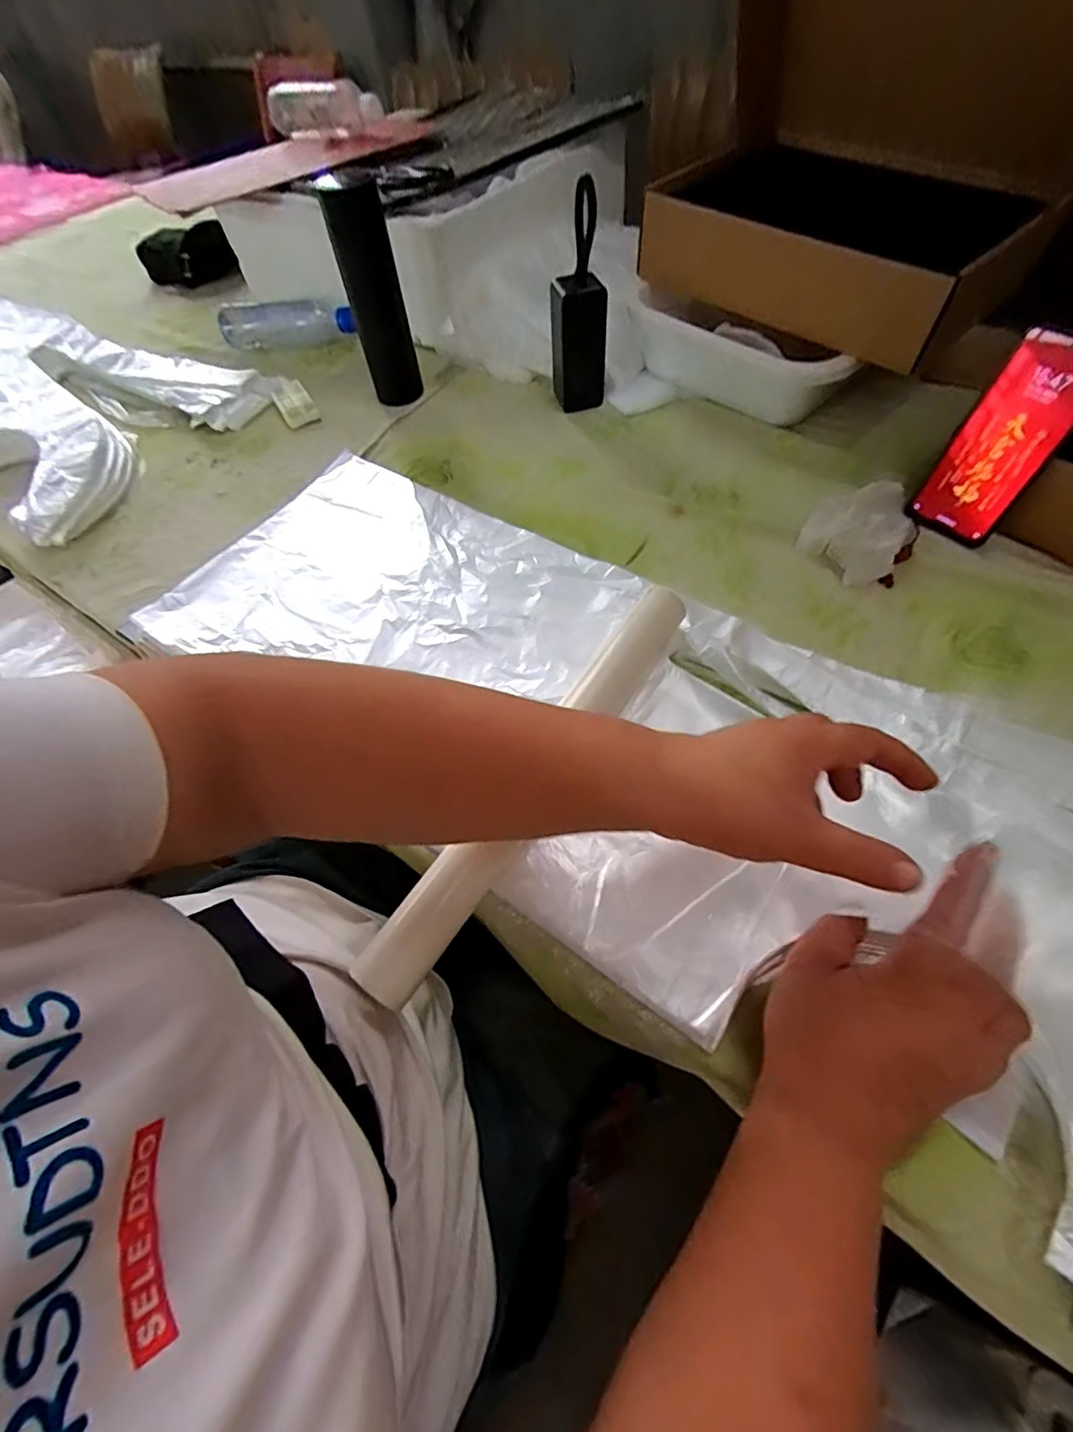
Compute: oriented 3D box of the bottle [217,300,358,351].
[{"bbox_3d":[-0.375,-0.596,0.846,0.213,0.054,0.065,9,59,10],"label":"bottle"}]

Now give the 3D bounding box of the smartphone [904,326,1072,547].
[{"bbox_3d":[0.410,-0.238,0.488,0.010,0.161,0.076,-29,58,-35],"label":"smartphone"}]

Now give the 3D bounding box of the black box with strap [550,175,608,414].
[{"bbox_3d":[0.049,-0.464,0.637,0.063,0.198,0.054,-4,57,2],"label":"black box with strap"}]

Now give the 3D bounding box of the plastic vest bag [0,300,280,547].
[{"bbox_3d":[-0.809,-0.517,0.822,0.873,0.050,0.368,29,64,20],"label":"plastic vest bag"}]

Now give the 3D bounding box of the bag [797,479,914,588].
[{"bbox_3d":[0.321,-0.184,0.543,0.122,0.023,0.086,-39,63,-19],"label":"bag"}]

